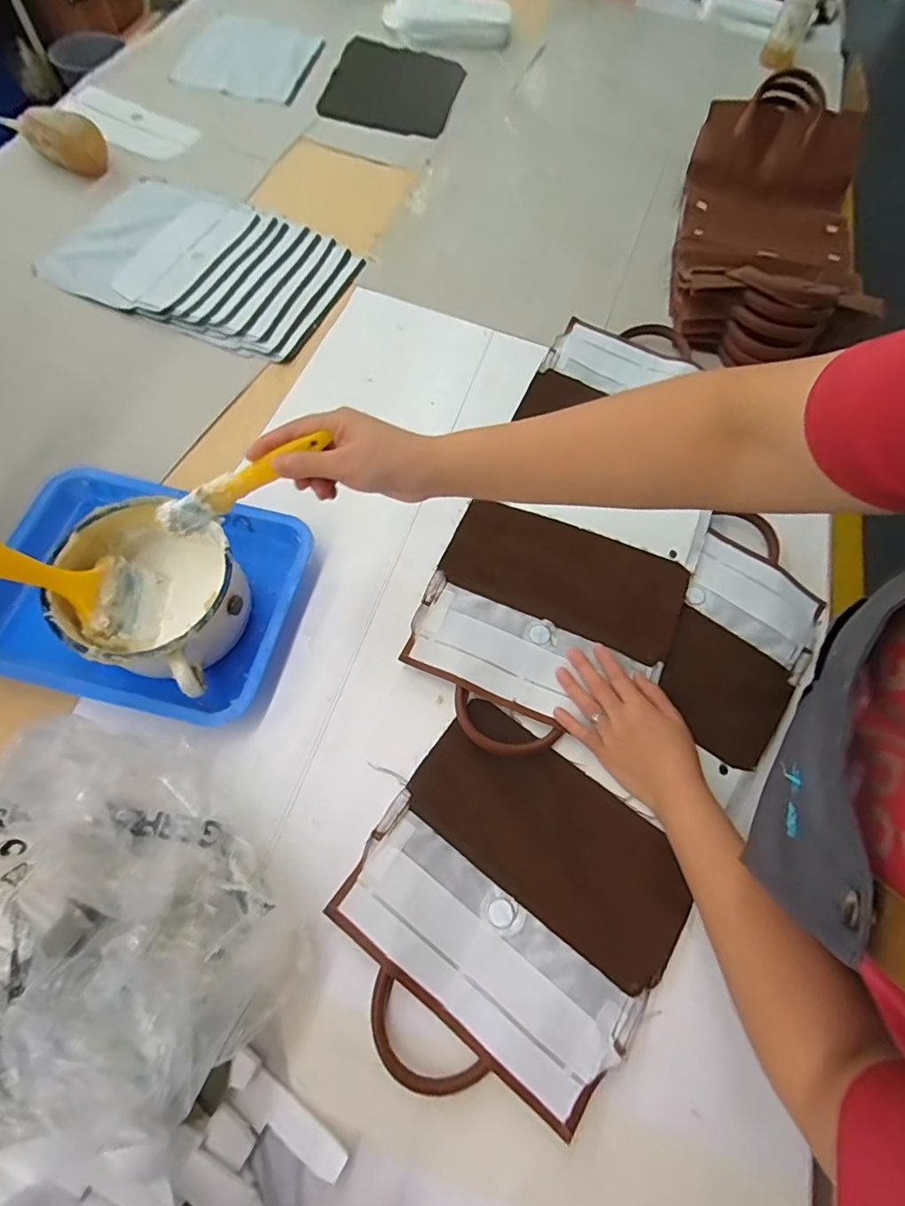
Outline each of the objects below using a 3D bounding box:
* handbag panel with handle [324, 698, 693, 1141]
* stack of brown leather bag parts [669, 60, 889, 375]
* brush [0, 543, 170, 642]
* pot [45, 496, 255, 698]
[{"bbox_3d":[0.045,0.242,0.420,0.238,0.018,0.250,35,69,13],"label":"handbag panel with handle"},{"bbox_3d":[0.481,-0.568,0.772,0.255,0.101,0.559,17,67,3],"label":"stack of brown leather bag parts"},{"bbox_3d":[-0.320,-0.022,0.416,0.015,0.178,0.075,-17,62,25],"label":"brush"},{"bbox_3d":[-0.263,-0.005,0.465,0.146,0.093,0.138,1,65,-3],"label":"pot"}]

